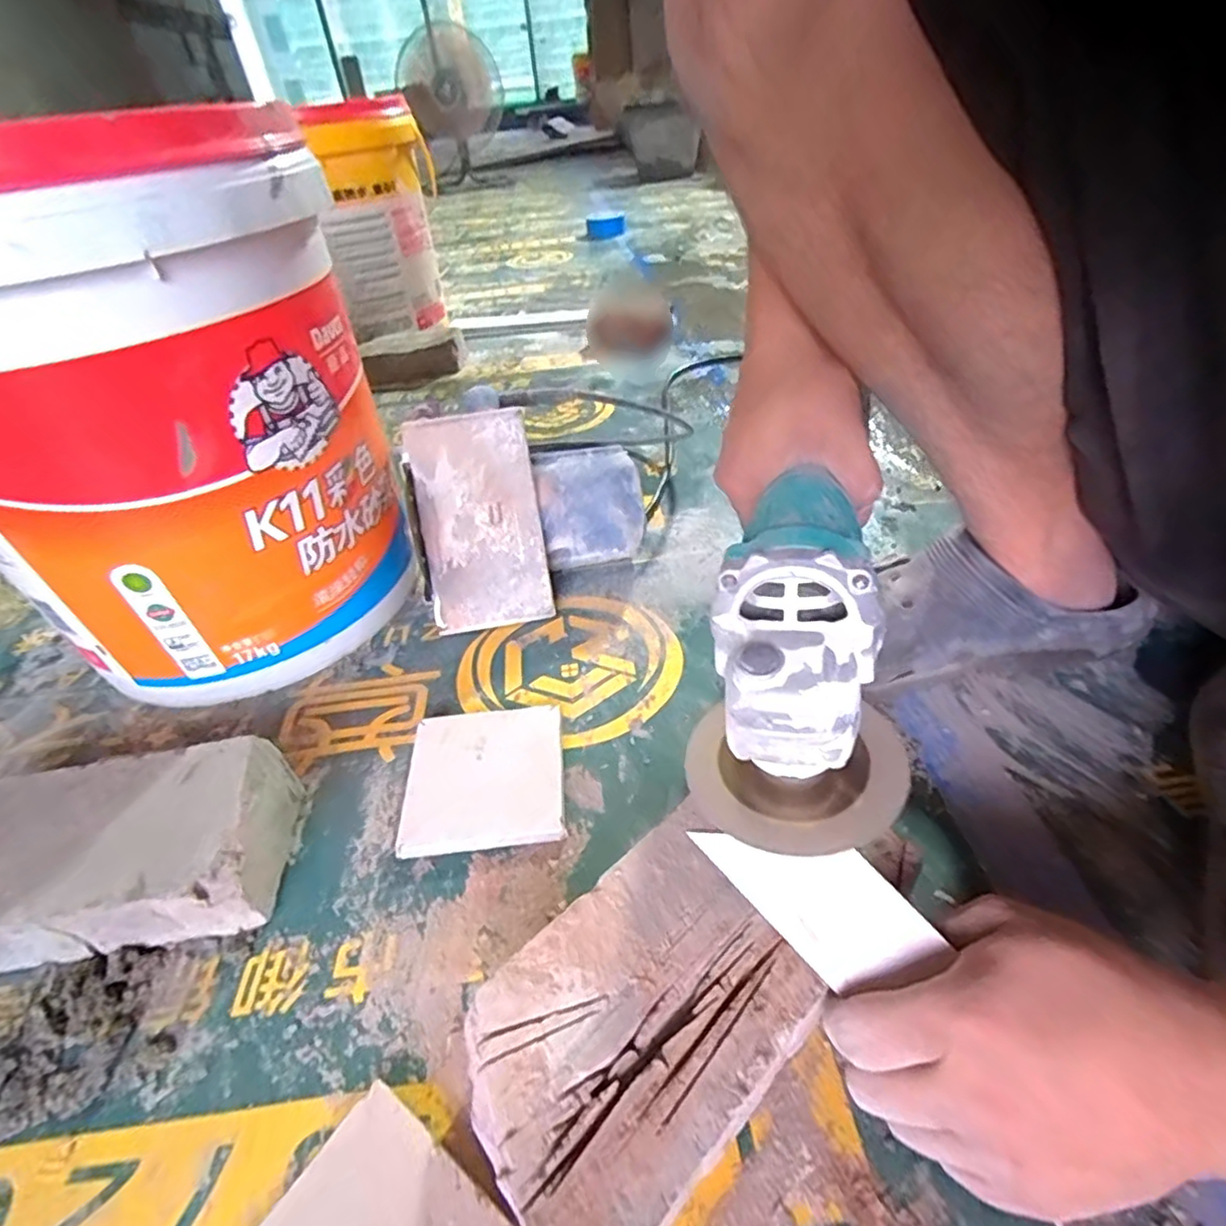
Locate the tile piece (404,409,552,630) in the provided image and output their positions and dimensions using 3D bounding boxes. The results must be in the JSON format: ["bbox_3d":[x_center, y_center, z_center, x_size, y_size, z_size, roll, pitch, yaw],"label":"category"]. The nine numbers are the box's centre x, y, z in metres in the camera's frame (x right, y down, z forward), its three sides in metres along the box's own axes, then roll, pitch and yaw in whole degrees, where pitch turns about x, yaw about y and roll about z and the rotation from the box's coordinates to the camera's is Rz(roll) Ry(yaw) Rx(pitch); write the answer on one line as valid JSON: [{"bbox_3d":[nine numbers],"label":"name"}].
[{"bbox_3d":[-0.109,-0.075,0.516,0.096,0.169,0.010,-10,5,-6],"label":"tile piece"}]

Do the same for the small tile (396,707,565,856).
[{"bbox_3d":[-0.081,0.103,0.407,0.095,0.012,0.099,-8,40,-1],"label":"small tile"}]

